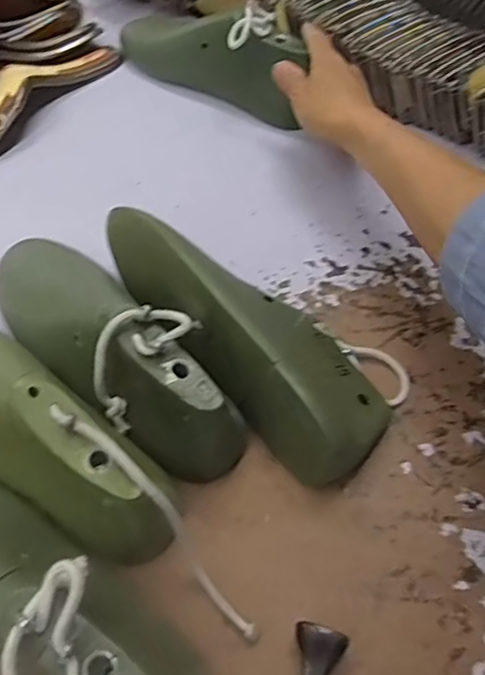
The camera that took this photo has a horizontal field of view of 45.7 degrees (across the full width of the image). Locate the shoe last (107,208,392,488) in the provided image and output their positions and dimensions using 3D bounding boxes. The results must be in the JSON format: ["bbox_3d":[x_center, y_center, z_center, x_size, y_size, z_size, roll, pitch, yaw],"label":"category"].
[{"bbox_3d":[-0.001,-0.012,0.406,0.080,0.085,0.241,-37,63,-20],"label":"shoe last"}]

